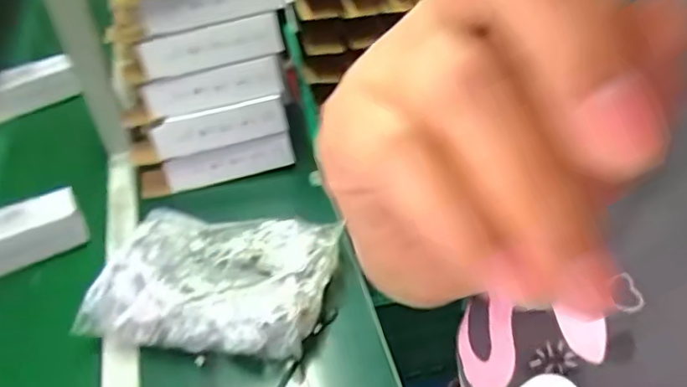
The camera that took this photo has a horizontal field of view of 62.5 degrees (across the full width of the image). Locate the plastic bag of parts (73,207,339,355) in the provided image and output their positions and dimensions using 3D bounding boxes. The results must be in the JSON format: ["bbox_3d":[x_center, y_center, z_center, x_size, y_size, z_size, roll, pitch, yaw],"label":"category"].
[{"bbox_3d":[-0.162,0.101,0.731,0.279,0.079,0.196,4,45,8],"label":"plastic bag of parts"}]

